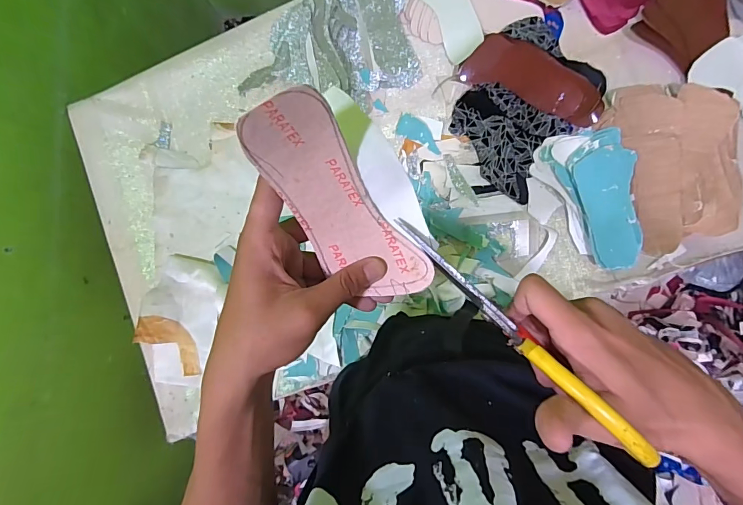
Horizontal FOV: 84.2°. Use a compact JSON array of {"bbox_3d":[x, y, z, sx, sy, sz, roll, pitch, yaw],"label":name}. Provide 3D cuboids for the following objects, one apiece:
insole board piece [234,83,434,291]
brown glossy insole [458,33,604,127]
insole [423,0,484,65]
[{"bbox_3d":[-0.021,-0.026,0.246,0.056,0.035,0.147,-33,126,7],"label":"insole board piece"},{"bbox_3d":[0.231,-0.249,0.586,0.199,0.036,0.070,27,92,9],"label":"brown glossy insole"},{"bbox_3d":[0.117,-0.366,0.614,0.069,0.006,0.155,-31,83,31],"label":"insole"}]

